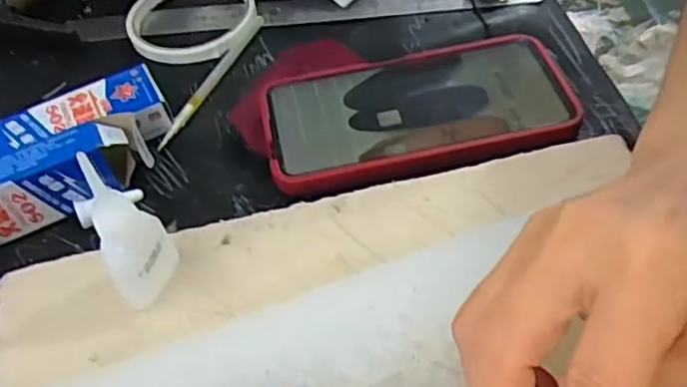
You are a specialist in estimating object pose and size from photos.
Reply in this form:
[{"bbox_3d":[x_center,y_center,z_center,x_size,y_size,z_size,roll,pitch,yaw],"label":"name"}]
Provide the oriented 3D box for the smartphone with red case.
[{"bbox_3d":[0.041,-0.047,0.363,0.166,0.013,0.086,-9,47,-4],"label":"smartphone with red case"}]

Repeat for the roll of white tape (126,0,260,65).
[{"bbox_3d":[-0.101,-0.120,0.441,0.085,0.014,0.085,-13,47,-8],"label":"roll of white tape"}]

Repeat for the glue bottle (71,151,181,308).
[{"bbox_3d":[-0.086,0.013,0.261,0.027,0.080,0.023,-22,52,-12],"label":"glue bottle"}]

